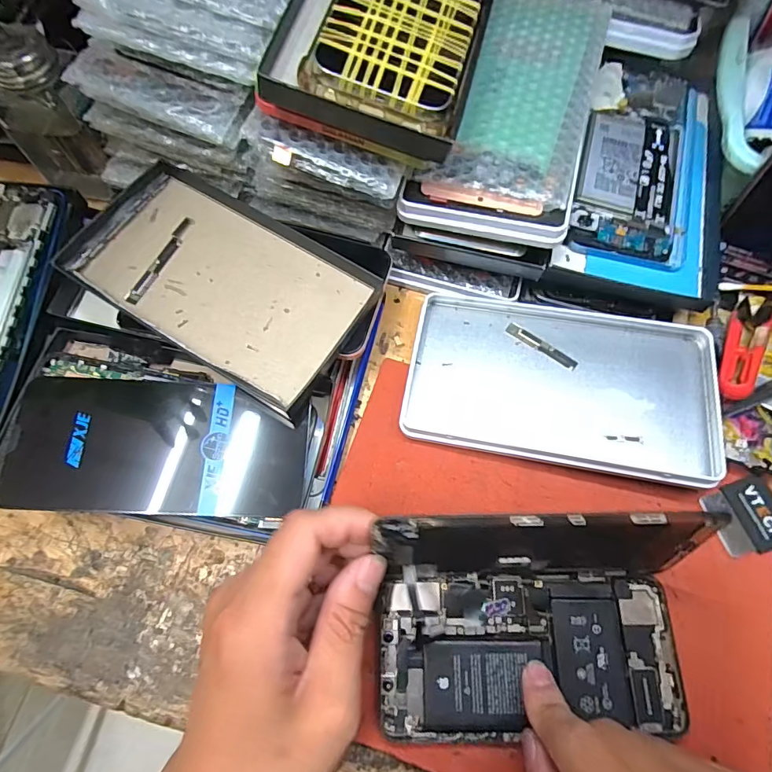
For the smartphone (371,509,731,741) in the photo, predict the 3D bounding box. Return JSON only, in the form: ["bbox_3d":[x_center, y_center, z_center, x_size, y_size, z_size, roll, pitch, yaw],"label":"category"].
[{"bbox_3d":[0.074,0.117,0.211,0.155,0.078,0.097,-2,69,-3],"label":"smartphone"}]

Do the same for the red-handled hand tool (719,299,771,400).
[{"bbox_3d":[0.234,-0.029,0.296,0.020,0.015,0.098,34,58,11],"label":"red-handled hand tool"}]

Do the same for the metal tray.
[{"bbox_3d":[0.107,-0.005,0.289,0.179,0.015,0.106,9,68,7],"label":"metal tray"}]

